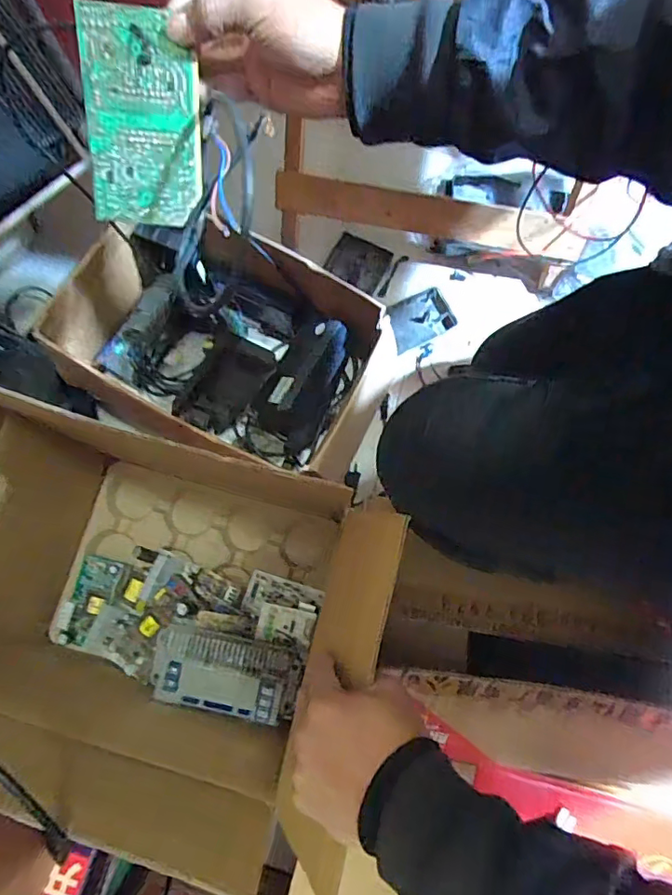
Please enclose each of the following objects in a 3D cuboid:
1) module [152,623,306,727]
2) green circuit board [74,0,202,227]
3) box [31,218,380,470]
[{"bbox_3d":[-0.135,0.273,0.637,0.182,0.038,0.089,12,78,2],"label":"module"},{"bbox_3d":[-0.141,-0.237,0.386,0.080,0.005,0.134,1,117,-7],"label":"green circuit board"},{"bbox_3d":[-0.163,-0.150,0.767,0.389,0.185,0.242,19,78,3],"label":"box"}]

